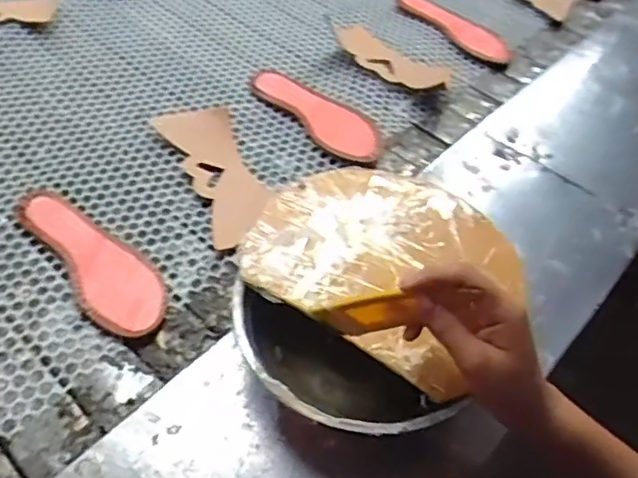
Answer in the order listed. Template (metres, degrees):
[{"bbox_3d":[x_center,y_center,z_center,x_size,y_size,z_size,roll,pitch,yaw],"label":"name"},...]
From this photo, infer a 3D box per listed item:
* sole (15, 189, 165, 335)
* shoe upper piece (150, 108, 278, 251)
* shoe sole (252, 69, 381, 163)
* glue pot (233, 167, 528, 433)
[{"bbox_3d":[-0.233,0.013,0.605,0.075,0.015,0.221,-32,60,-27],"label":"sole"},{"bbox_3d":[-0.118,-0.084,0.700,0.090,0.010,0.228,-18,56,-25],"label":"shoe upper piece"},{"bbox_3d":[-0.004,-0.167,0.764,0.225,0.018,0.077,39,57,23],"label":"shoe sole"},{"bbox_3d":[0.042,0.055,0.532,0.223,0.088,0.262,28,53,16],"label":"glue pot"}]

